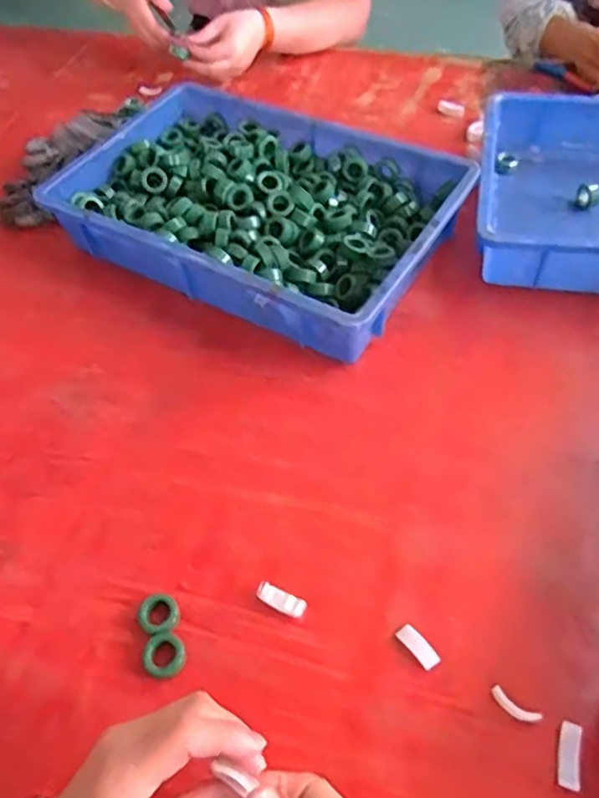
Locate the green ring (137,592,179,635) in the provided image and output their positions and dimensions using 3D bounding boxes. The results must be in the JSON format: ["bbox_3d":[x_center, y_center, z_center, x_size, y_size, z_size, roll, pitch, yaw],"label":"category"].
[{"bbox_3d":[-0.110,0.167,0.486,0.030,0.011,0.033,-2,54,3],"label":"green ring"}]

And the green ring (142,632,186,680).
[{"bbox_3d":[-0.100,0.192,0.465,0.031,0.009,0.032,-2,54,3],"label":"green ring"}]

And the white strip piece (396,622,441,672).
[{"bbox_3d":[0.089,0.185,0.466,0.015,0.004,0.034,-34,59,-19],"label":"white strip piece"}]

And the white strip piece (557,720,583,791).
[{"bbox_3d":[0.181,0.239,0.417,0.014,0.005,0.039,11,55,12],"label":"white strip piece"}]

